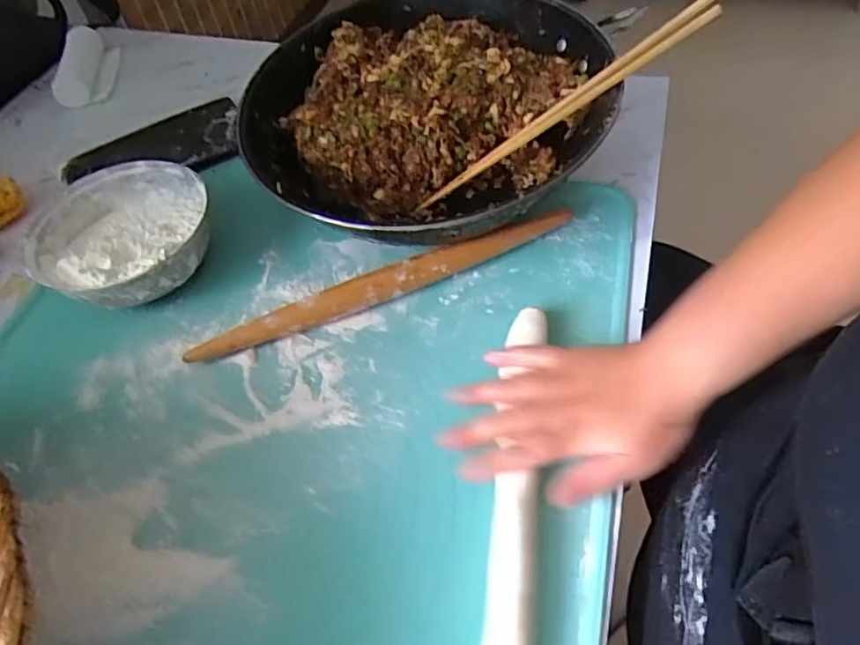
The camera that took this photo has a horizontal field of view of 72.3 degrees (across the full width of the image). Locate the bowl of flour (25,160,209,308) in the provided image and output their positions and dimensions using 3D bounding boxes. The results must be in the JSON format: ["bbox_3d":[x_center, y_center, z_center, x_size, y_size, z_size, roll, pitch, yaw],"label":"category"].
[{"bbox_3d":[-0.253,-0.070,0.497,0.151,0.057,0.141,-3,54,4],"label":"bowl of flour"}]

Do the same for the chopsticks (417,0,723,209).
[{"bbox_3d":[0.105,-0.173,0.483,0.271,0.015,0.016,-30,50,23],"label":"chopsticks"}]

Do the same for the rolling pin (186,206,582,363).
[{"bbox_3d":[-0.031,-0.031,0.470,0.315,0.027,0.023,-24,55,-11],"label":"rolling pin"}]

